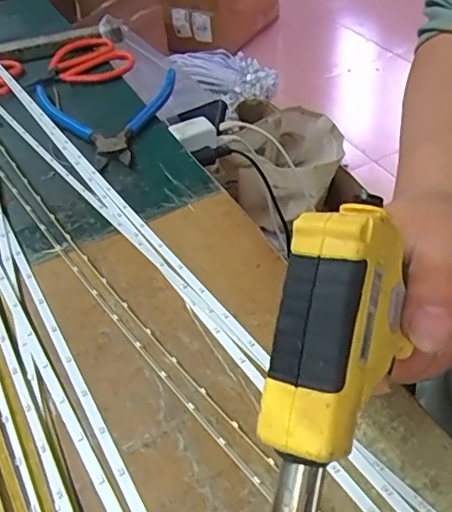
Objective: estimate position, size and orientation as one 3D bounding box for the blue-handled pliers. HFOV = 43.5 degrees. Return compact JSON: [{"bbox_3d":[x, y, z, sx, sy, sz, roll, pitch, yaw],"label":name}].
[{"bbox_3d":[-0.107,-0.121,0.496,0.128,0.014,0.133,-7,45,-2],"label":"blue-handled pliers"}]

